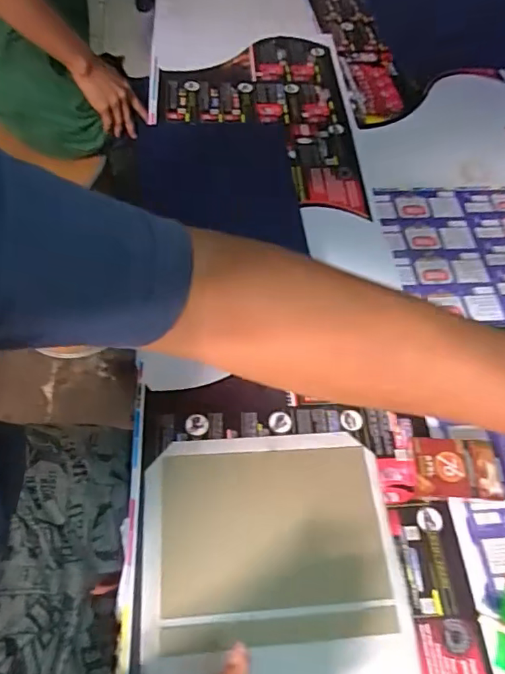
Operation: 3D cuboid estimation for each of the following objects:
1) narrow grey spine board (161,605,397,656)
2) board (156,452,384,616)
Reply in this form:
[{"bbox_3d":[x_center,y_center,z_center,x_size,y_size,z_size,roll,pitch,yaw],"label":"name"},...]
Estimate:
[{"bbox_3d":[0.024,0.255,0.425,0.206,0.004,0.022,-2,59,-5],"label":"narrow grey spine board"},{"bbox_3d":[0.016,0.181,0.472,0.203,0.010,0.141,-4,60,-1],"label":"board"}]

